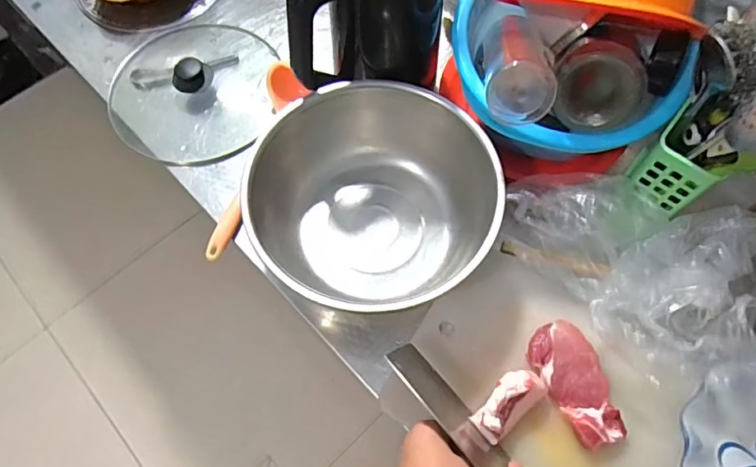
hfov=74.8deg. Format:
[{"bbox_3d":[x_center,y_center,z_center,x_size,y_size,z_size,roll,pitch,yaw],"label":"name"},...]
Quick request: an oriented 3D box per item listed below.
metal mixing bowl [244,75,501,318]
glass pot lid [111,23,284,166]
[{"bbox_3d":[-0.013,-0.041,0.602,0.255,0.132,0.270,1,68,-3],"label":"metal mixing bowl"},{"bbox_3d":[-0.284,-0.224,0.738,0.232,0.061,0.259,1,68,-3],"label":"glass pot lid"}]

